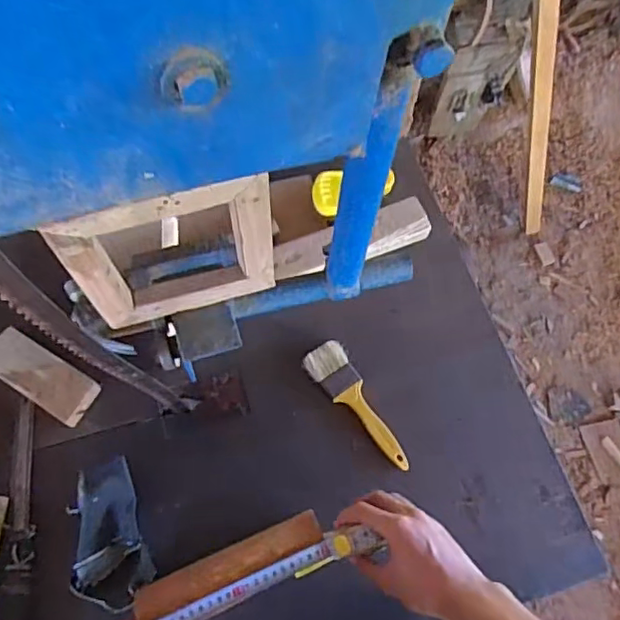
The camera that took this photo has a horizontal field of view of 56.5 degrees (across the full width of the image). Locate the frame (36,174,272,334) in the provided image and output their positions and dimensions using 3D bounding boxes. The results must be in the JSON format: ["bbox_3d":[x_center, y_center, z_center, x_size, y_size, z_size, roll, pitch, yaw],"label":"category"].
[{"bbox_3d":[-0.096,-0.039,0.421,0.143,0.154,0.016,-14,67,-10],"label":"frame"}]

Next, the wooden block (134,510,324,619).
[{"bbox_3d":[-0.082,0.266,0.599,0.197,0.017,0.035,-21,68,-14],"label":"wooden block"}]

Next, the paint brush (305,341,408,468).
[{"bbox_3d":[0.056,0.121,0.712,0.054,0.020,0.177,-27,70,-15],"label":"paint brush"}]

